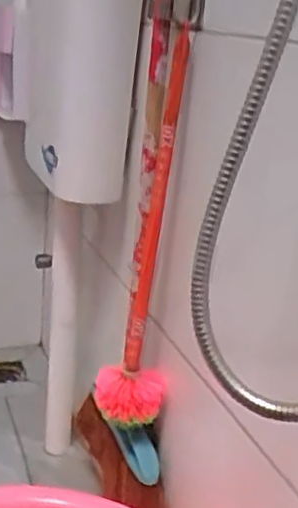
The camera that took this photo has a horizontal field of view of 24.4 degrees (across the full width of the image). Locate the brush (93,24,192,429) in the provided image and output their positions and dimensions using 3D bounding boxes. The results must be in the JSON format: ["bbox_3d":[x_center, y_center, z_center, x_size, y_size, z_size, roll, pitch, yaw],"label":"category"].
[{"bbox_3d":[-0.010,-0.014,0.896,0.092,0.501,0.115,4,19,-2],"label":"brush"}]

